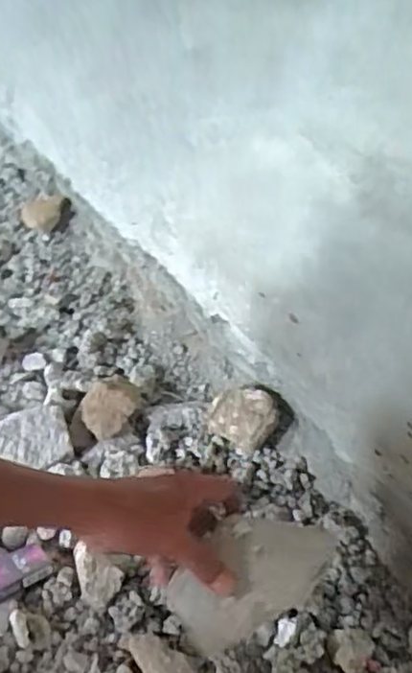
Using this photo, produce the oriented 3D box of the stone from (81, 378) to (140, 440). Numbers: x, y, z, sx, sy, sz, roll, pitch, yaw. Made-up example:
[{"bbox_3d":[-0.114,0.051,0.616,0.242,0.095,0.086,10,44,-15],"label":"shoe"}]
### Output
[{"bbox_3d":[-0.121,0.088,0.827,0.070,0.039,0.088,27,49,26],"label":"stone"}]

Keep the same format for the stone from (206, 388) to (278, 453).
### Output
[{"bbox_3d":[0.044,0.104,0.788,0.081,0.064,0.068,4,44,5],"label":"stone"}]

